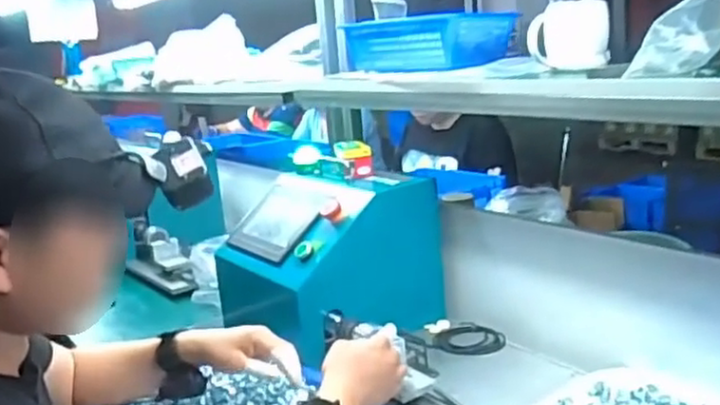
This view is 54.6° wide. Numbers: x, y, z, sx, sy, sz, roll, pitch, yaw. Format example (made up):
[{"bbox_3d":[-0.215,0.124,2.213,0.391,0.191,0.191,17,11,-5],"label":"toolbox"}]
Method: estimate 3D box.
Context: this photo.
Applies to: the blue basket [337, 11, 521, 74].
[{"bbox_3d":[0.135,-0.302,1.317,0.204,0.091,0.304,-13,15,-30],"label":"blue basket"}]

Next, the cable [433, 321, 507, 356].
[{"bbox_3d":[0.181,0.225,1.155,0.114,0.020,0.100,-3,13,8],"label":"cable"}]

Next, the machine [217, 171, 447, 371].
[{"bbox_3d":[-0.051,0.080,1.228,0.324,0.227,0.269,-13,15,-30],"label":"machine"}]

